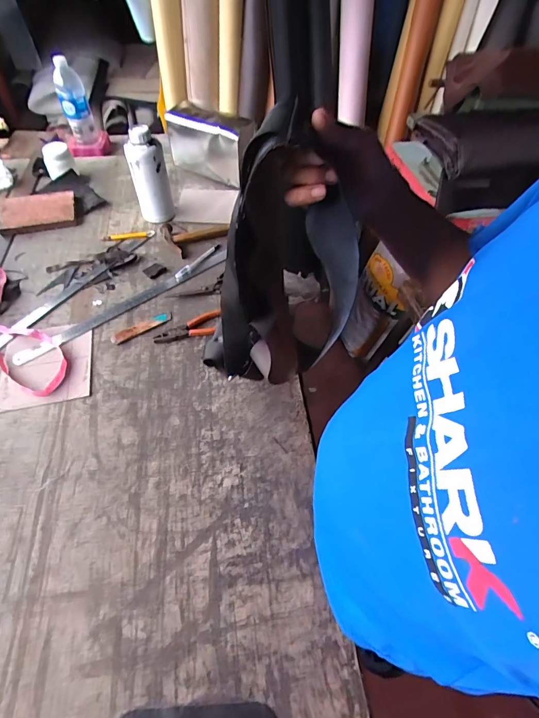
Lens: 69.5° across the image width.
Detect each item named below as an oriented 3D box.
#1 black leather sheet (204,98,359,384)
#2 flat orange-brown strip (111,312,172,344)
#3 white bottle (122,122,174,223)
[{"bbox_3d":[0.013,-0.087,0.430,0.140,0.315,0.081,16,53,8],"label":"black leather sheet"},{"bbox_3d":[-0.266,-0.069,0.807,0.131,0.010,0.026,-29,60,-22],"label":"flat orange-brown strip"},{"bbox_3d":[-0.291,-0.444,0.953,0.087,0.215,0.067,-13,55,-12],"label":"white bottle"}]

